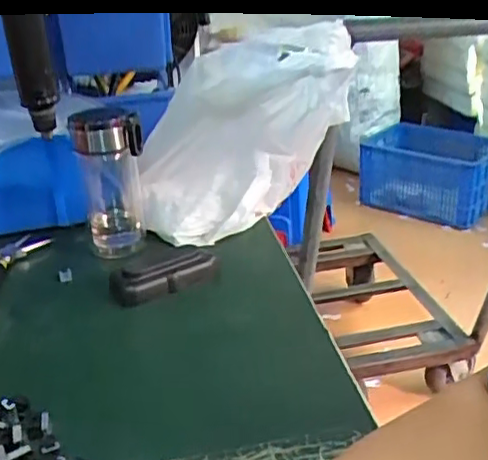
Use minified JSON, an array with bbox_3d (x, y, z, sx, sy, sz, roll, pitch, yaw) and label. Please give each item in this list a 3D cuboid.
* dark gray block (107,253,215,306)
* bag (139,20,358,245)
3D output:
[{"bbox_3d":[-0.075,0.046,0.622,0.105,0.025,0.037,-18,30,-30],"label":"dark gray block"},{"bbox_3d":[-0.002,-0.101,0.696,0.226,0.206,0.151,-1,25,3],"label":"bag"}]

